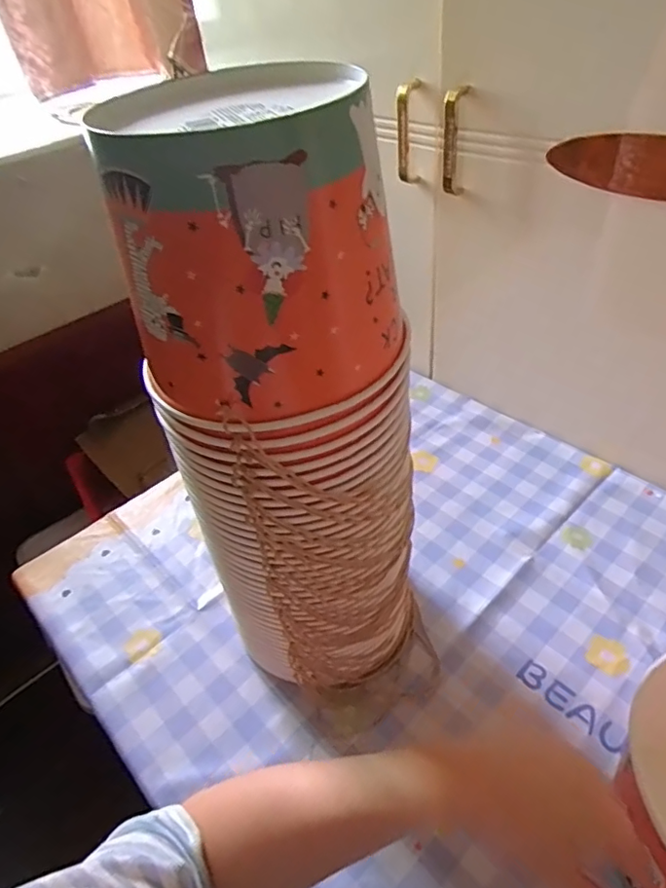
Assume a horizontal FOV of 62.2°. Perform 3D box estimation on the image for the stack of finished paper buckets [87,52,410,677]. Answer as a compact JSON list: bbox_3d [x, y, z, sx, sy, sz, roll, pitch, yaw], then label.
[{"bbox_3d":[-0.032,0.002,0.375,0.145,0.410,0.127,-17,44,-10],"label":"stack of finished paper buckets"}]

